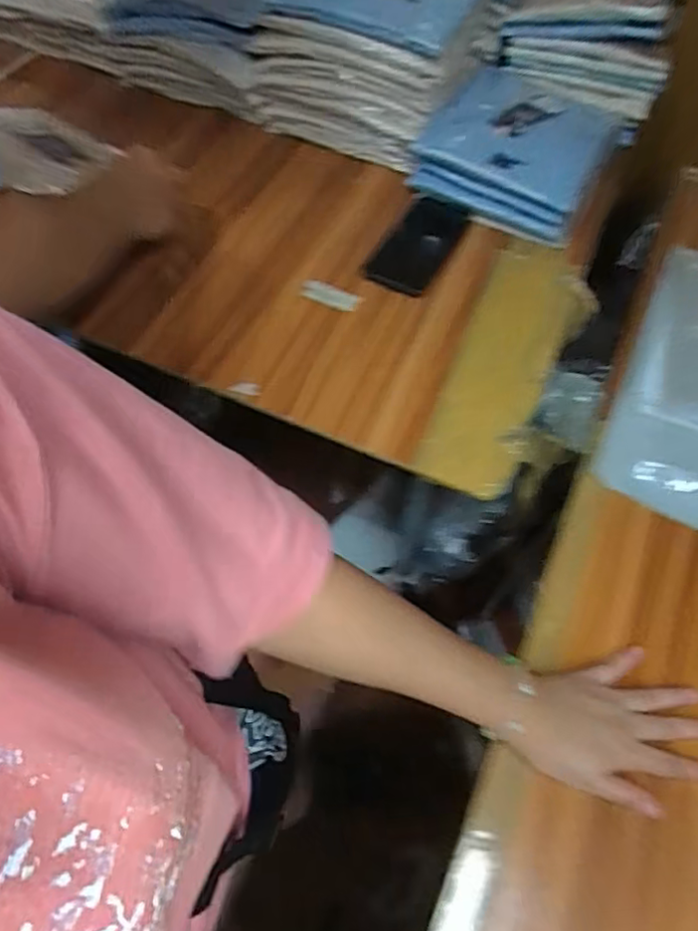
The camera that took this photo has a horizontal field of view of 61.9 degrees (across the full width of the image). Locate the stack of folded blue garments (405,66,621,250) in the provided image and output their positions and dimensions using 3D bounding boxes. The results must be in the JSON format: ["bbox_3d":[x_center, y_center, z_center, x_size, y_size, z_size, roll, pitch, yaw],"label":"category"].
[{"bbox_3d":[0.228,-0.434,0.782,0.228,0.084,0.259,23,60,11],"label":"stack of folded blue garments"}]

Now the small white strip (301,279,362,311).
[{"bbox_3d":[-0.023,-0.196,0.677,0.068,0.011,0.026,22,60,11],"label":"small white strip"}]

